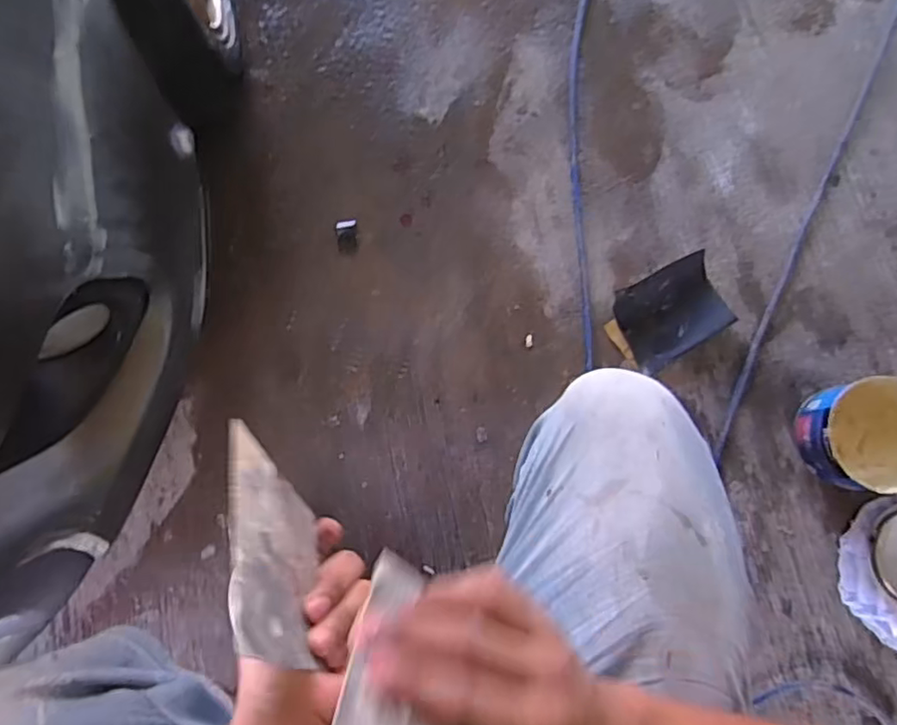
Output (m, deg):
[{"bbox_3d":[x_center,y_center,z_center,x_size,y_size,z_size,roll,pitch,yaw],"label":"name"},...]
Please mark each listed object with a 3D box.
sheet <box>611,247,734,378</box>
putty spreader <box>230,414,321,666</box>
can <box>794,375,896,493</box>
[{"bbox_3d":[0.292,-0.066,0.813,0.139,0.021,0.108,-27,77,-5],"label":"sheet"},{"bbox_3d":[-0.103,0.111,0.363,0.005,0.099,0.139,-23,37,3],"label":"putty spreader"},{"bbox_3d":[0.524,0.091,0.774,0.146,0.074,0.139,7,77,4],"label":"can"}]

